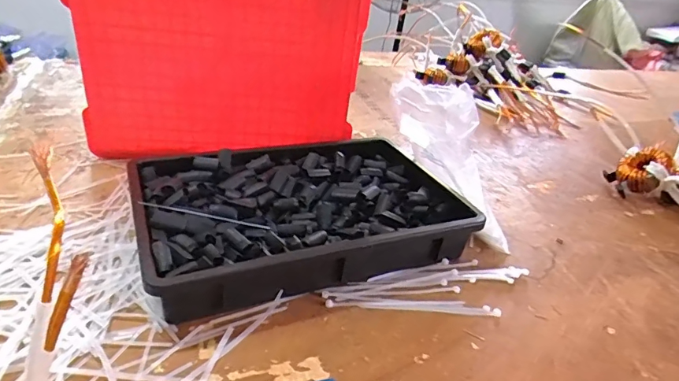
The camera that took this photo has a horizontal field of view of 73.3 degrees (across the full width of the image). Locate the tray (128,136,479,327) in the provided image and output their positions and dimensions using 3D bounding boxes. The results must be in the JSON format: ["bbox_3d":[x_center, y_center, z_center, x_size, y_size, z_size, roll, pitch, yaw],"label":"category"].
[{"bbox_3d":[-0.043,0.024,0.557,0.368,0.067,0.233,-8,33,-25],"label":"tray"}]

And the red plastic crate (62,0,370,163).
[{"bbox_3d":[-0.166,-0.193,0.676,0.371,0.297,0.159,2,30,-9],"label":"red plastic crate"}]

